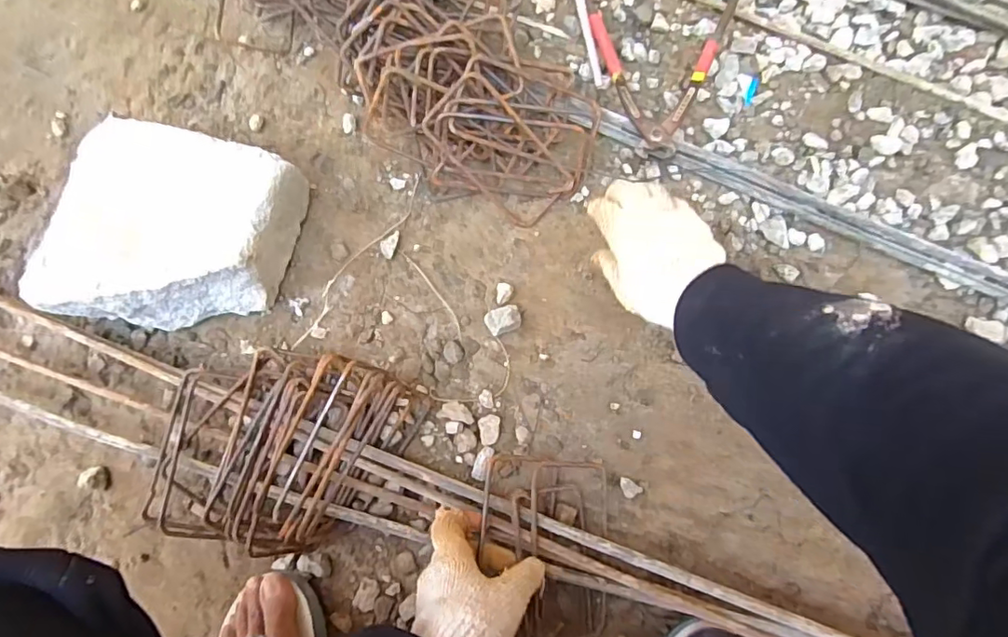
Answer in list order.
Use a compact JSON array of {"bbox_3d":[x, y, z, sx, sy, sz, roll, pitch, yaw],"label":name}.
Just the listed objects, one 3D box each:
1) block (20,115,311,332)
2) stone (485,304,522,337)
[{"bbox_3d":[-0.316,-0.075,0.533,0.203,0.094,0.190,15,82,6],"label":"block"},{"bbox_3d":[-0.001,0.001,0.535,0.034,0.024,0.024,-18,82,1],"label":"stone"}]

